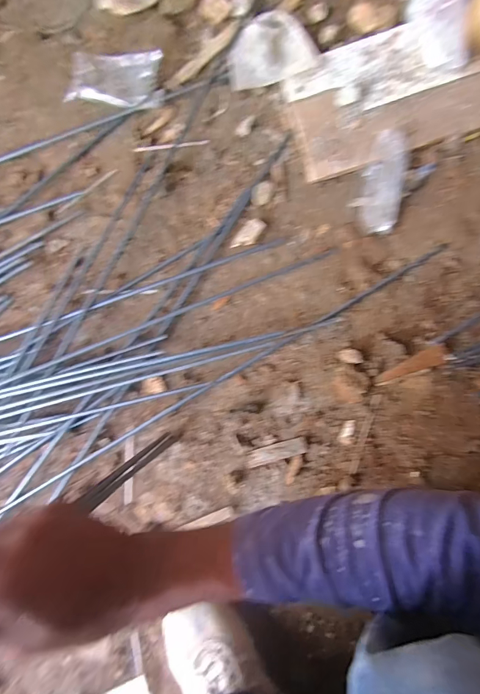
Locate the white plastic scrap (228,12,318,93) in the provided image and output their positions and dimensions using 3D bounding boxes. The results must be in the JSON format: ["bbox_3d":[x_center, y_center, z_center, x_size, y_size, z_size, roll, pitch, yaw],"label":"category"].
[{"bbox_3d":[0.042,-0.422,0.487,0.118,0.018,0.103,-9,87,6],"label":"white plastic scrap"}]

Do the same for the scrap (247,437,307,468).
[{"bbox_3d":[0.050,0.147,0.479,0.084,0.013,0.023,-20,86,5],"label":"scrap"}]

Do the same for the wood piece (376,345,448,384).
[{"bbox_3d":[0.230,0.027,0.463,0.095,0.006,0.025,-26,86,5],"label":"wood piece"}]

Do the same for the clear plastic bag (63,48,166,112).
[{"bbox_3d":[-0.179,-0.387,0.504,0.135,0.035,0.085,2,89,6],"label":"clear plastic bag"}]

